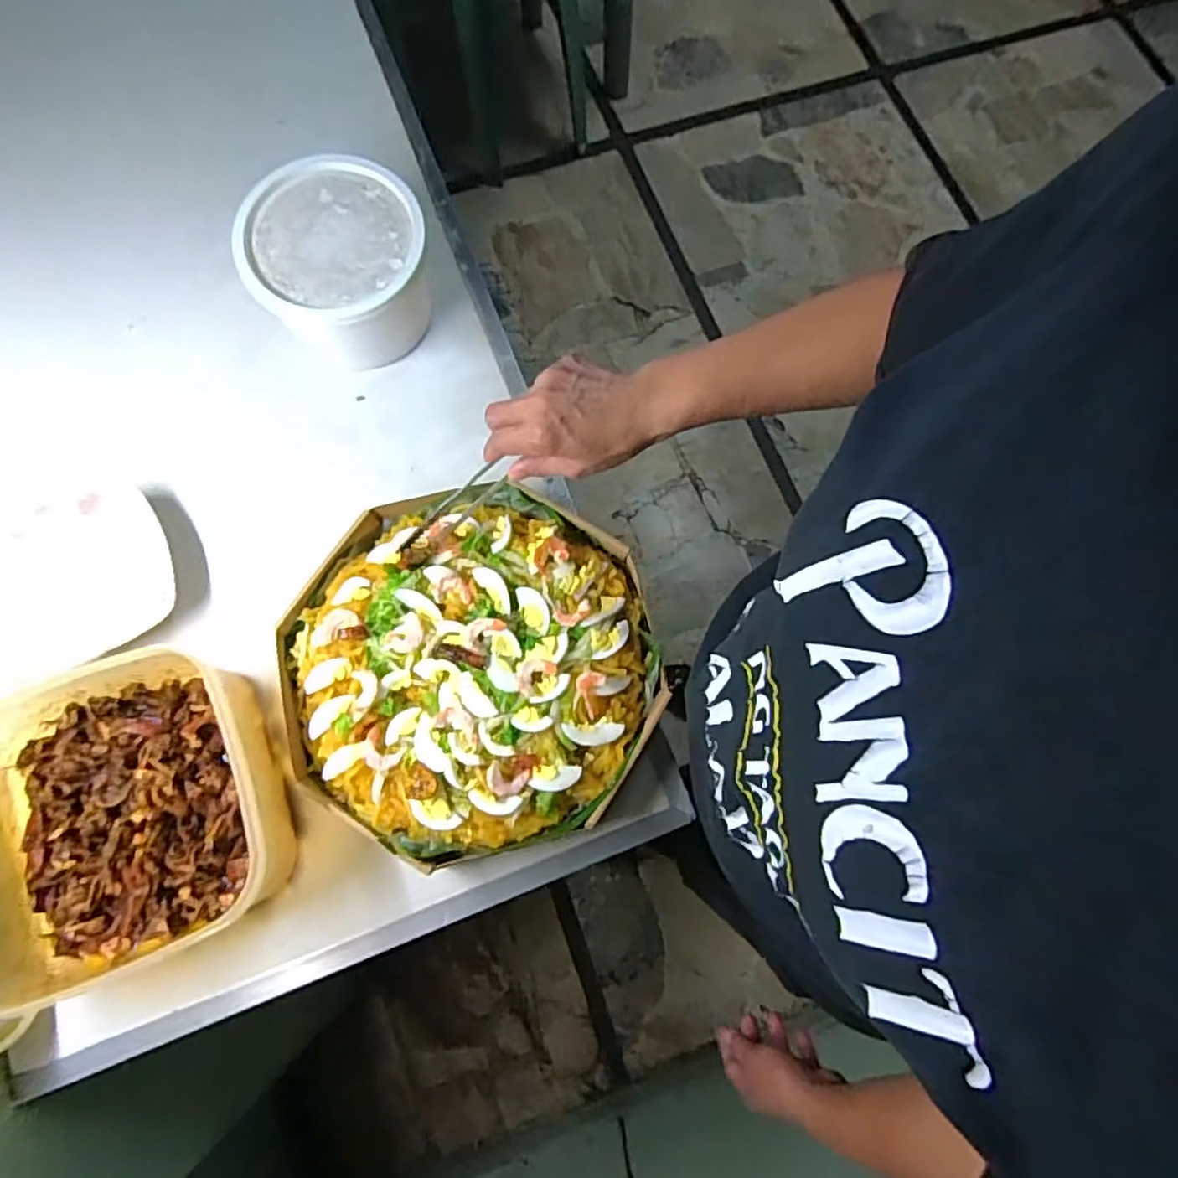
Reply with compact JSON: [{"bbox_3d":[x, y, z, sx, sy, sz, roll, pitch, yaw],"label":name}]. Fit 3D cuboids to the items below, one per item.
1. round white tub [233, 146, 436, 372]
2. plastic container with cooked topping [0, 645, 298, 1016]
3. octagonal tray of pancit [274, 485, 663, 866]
[{"bbox_3d":[-0.230,-0.300,0.637,0.154,0.105,0.152,1,74,-3],"label":"round white tub"},{"bbox_3d":[-0.361,0.170,0.508,0.217,0.091,0.211,-21,76,-8],"label":"plastic container with cooked topping"},{"bbox_3d":[-0.099,0.062,0.570,0.304,0.058,0.299,-15,76,-5],"label":"octagonal tray of pancit"}]

